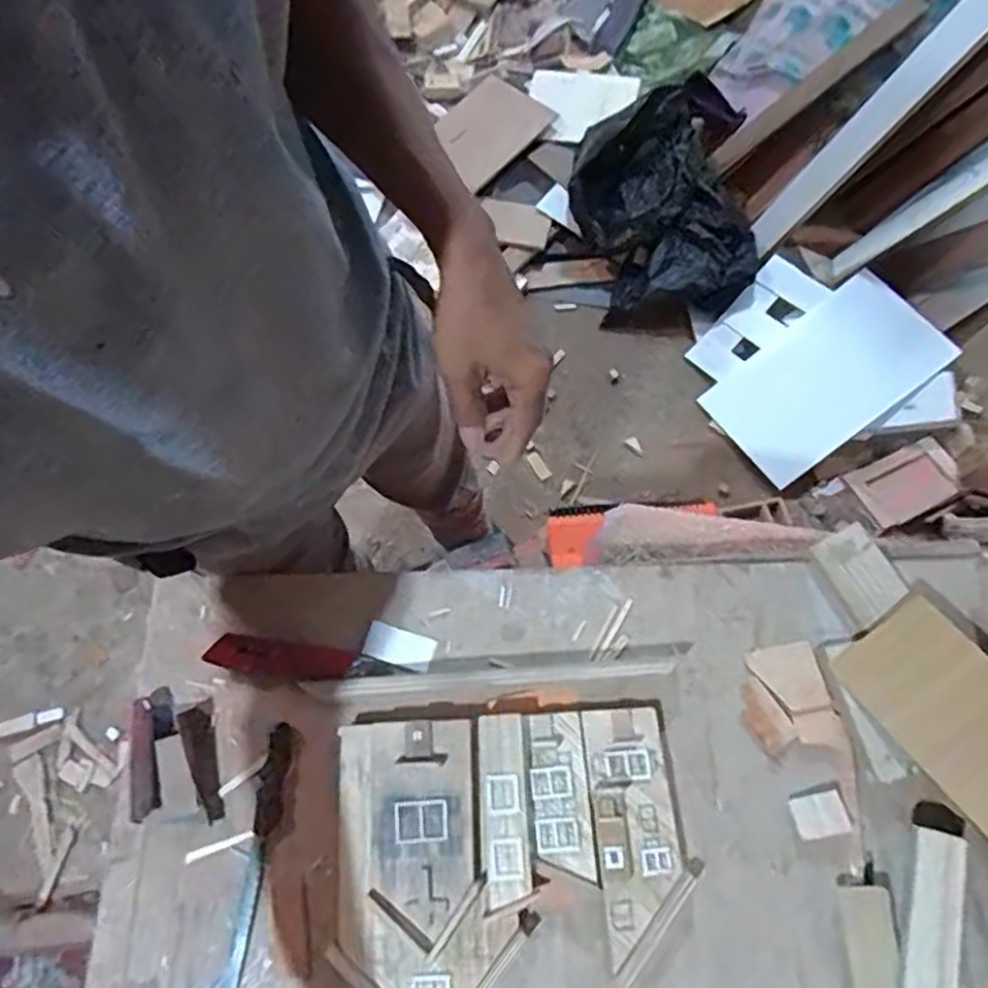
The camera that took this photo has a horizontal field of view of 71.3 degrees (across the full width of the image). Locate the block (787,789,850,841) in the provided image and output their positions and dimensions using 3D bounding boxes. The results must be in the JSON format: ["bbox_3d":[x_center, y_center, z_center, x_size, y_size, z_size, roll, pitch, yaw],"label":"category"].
[{"bbox_3d":[0.270,0.267,0.574,0.041,0.012,0.034,-14,70,-2],"label":"block"}]

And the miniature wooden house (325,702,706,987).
[{"bbox_3d":[0.015,0.300,0.559,0.286,0.039,0.236,-4,70,1],"label":"miniature wooden house"}]

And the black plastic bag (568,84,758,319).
[{"bbox_3d":[0.377,-0.643,1.587,0.343,0.166,0.492,-18,70,-4],"label":"black plastic bag"}]

